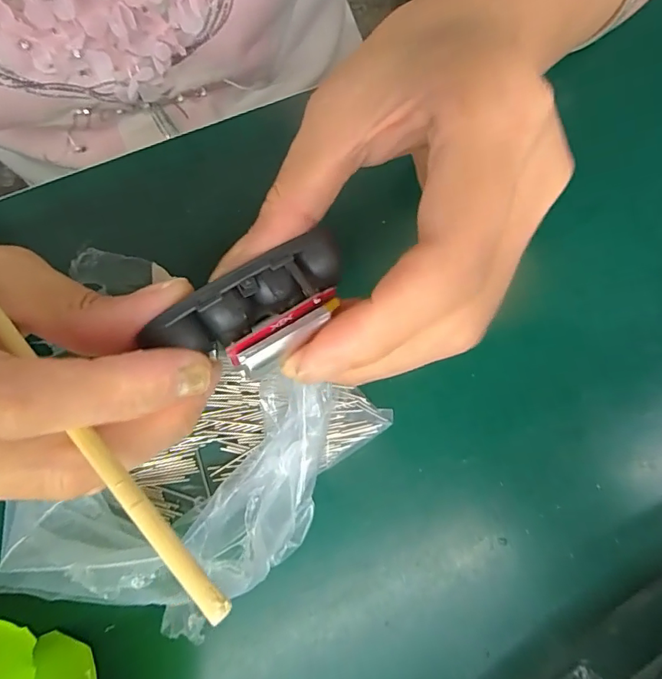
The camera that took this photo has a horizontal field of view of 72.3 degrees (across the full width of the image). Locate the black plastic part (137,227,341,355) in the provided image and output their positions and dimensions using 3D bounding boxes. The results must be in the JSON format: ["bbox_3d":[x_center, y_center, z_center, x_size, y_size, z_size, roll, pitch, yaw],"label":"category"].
[{"bbox_3d":[-0.023,-0.012,0.129,0.058,0.012,0.014,-29,77,-15],"label":"black plastic part"}]

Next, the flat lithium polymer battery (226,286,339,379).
[{"bbox_3d":[-0.012,-0.002,0.129,0.034,0.007,0.010,-37,78,-12],"label":"flat lithium polymer battery"}]

